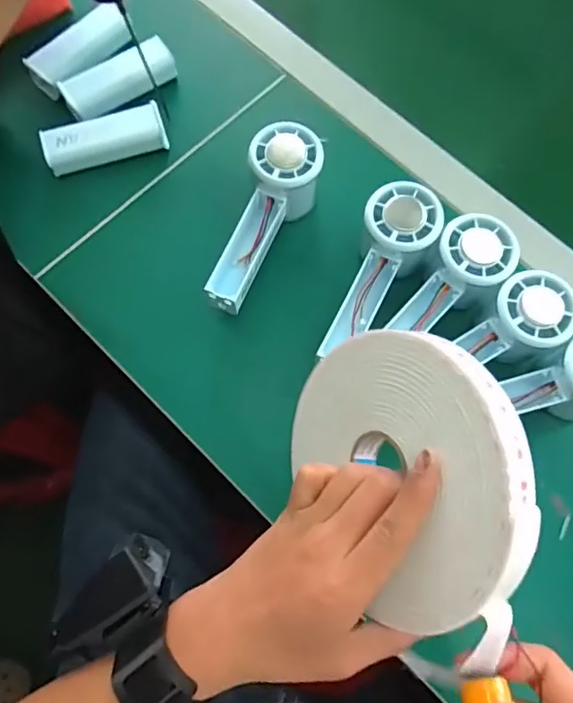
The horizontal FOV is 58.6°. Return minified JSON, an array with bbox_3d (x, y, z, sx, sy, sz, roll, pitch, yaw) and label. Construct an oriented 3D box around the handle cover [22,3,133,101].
[{"bbox_3d":[-0.187,-0.276,0.466,0.033,0.023,0.102,39,76,9],"label":"handle cover"}]

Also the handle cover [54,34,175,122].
[{"bbox_3d":[-0.149,-0.243,0.459,0.103,0.030,0.037,-31,77,-10],"label":"handle cover"}]

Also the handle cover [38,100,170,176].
[{"bbox_3d":[-0.157,-0.183,0.446,0.101,0.031,0.032,-17,75,-7],"label":"handle cover"}]

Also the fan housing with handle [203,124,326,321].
[{"bbox_3d":[-0.014,-0.100,0.405,0.055,0.056,0.149,15,74,2],"label":"fan housing with handle"}]

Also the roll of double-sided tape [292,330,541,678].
[{"bbox_3d":[0.056,0.062,0.276,0.018,0.153,0.142,6,100,-38],"label":"roll of double-sided tape"}]

